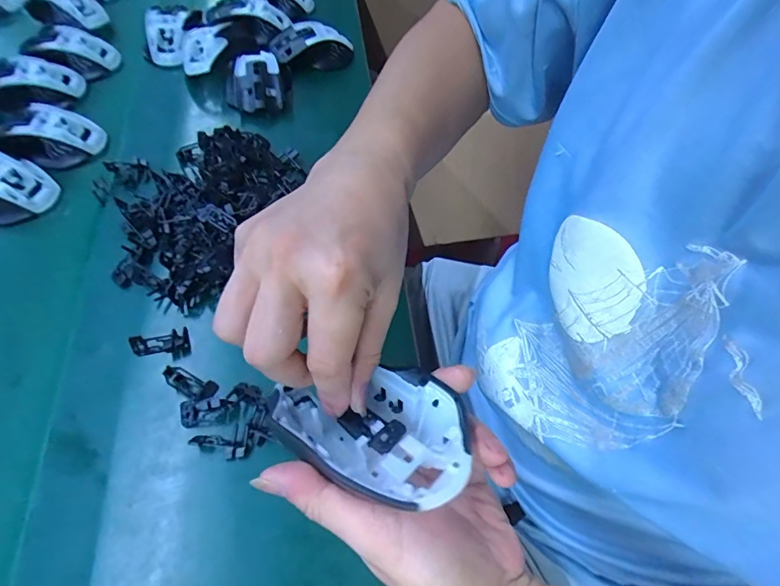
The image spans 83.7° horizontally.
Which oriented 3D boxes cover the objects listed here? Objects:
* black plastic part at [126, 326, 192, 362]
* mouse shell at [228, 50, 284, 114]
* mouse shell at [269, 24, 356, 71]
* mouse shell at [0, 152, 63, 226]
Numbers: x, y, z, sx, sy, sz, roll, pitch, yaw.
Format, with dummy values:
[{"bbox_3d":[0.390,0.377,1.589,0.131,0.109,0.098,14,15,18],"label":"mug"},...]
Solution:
[{"bbox_3d":[-0.200,0.043,0.380,0.045,0.019,0.028,-1,60,-19],"label":"black plastic part"},{"bbox_3d":[-0.171,-0.269,0.555,0.074,0.032,0.093,-9,61,-9],"label":"mouse shell"},{"bbox_3d":[-0.108,-0.344,0.604,0.112,0.036,0.071,-23,64,-16],"label":"mouse shell"},{"bbox_3d":[-0.417,-0.117,0.460,0.105,0.032,0.072,22,61,8],"label":"mouse shell"}]

